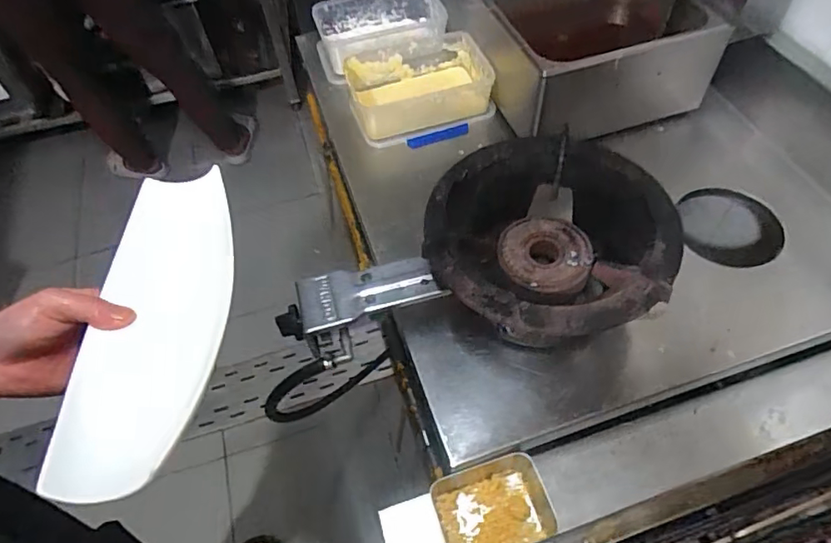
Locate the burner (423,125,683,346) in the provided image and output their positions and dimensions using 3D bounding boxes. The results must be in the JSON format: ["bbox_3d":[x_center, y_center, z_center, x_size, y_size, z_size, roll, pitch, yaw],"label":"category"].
[{"bbox_3d":[0.182,-0.031,0.757,0.304,0.156,0.326,-2,55,3],"label":"burner"}]

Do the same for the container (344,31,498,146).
[{"bbox_3d":[0.007,-0.339,1.048,0.255,0.096,0.197,-14,55,-5],"label":"container"}]

